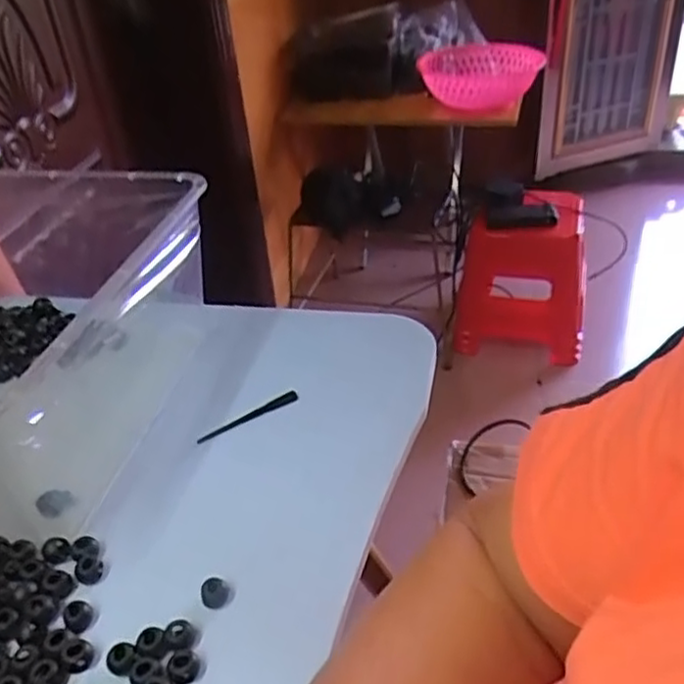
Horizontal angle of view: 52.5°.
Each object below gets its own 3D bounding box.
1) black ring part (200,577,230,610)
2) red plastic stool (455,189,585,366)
[{"bbox_3d":[-0.079,0.155,0.429,0.017,0.011,0.016,-4,36,3],"label":"black ring part"},{"bbox_3d":[0.426,-0.142,1.660,0.295,0.334,0.268,2,37,11],"label":"red plastic stool"}]

